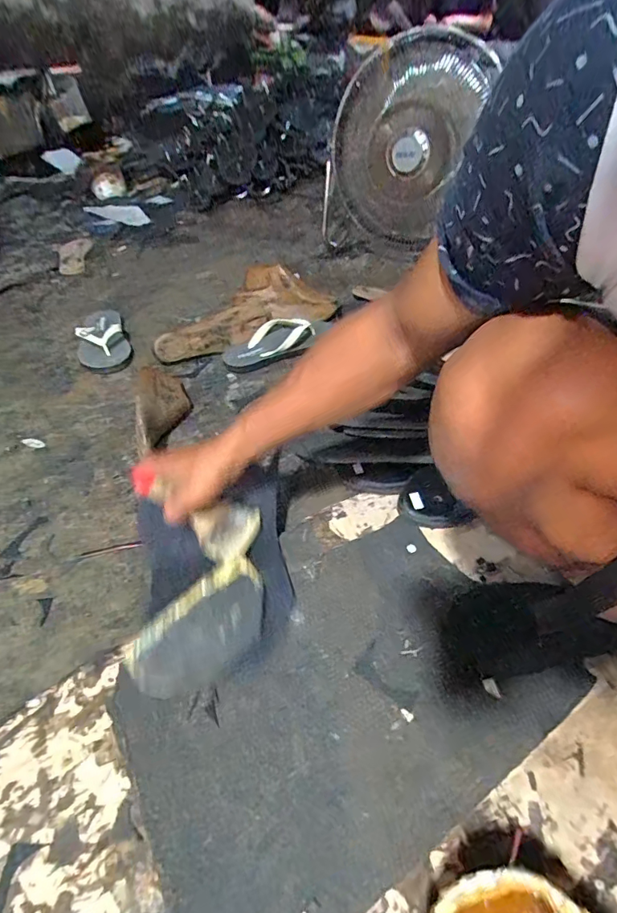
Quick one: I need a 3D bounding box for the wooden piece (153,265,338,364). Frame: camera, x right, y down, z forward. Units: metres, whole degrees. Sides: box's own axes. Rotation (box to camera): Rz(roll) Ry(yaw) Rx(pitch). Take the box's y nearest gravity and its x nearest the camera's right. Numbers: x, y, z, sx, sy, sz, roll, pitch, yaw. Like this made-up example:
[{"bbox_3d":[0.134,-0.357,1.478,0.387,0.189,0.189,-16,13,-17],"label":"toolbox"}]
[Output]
[{"bbox_3d":[-0.150,-0.328,1.040,0.412,0.065,0.217,-21,47,-15],"label":"wooden piece"}]

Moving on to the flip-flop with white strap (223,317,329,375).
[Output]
[{"bbox_3d":[-0.068,-0.249,0.986,0.244,0.047,0.103,-25,48,-19],"label":"flip-flop with white strap"}]

